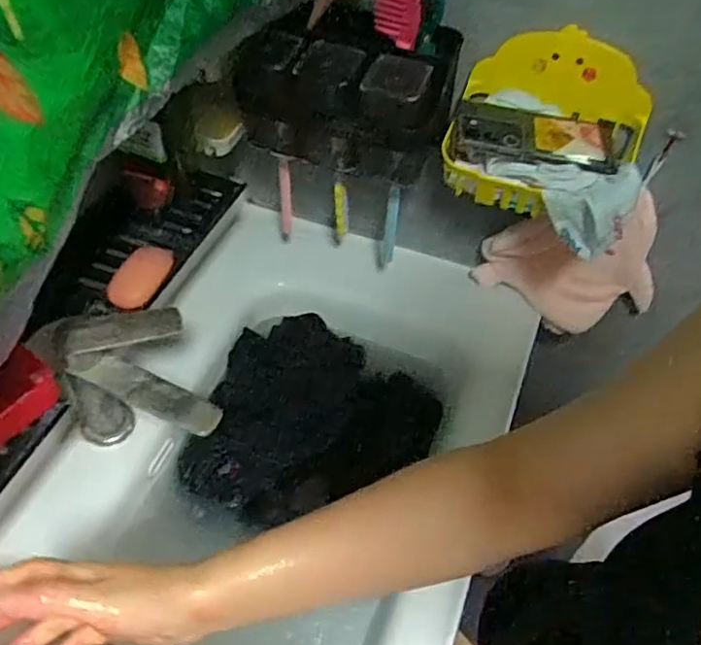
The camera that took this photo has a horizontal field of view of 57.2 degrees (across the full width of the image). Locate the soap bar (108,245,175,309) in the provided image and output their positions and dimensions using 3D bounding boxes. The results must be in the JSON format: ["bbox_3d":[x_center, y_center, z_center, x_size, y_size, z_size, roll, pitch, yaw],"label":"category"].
[{"bbox_3d":[-0.218,-0.054,0.683,0.043,0.020,0.091,18,52,12],"label":"soap bar"}]

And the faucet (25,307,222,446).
[{"bbox_3d":[-0.214,0.076,0.678,0.191,0.171,0.074,17,51,11],"label":"faucet"}]

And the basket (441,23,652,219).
[{"bbox_3d":[0.201,-0.198,0.661,0.193,0.146,0.118,15,51,10],"label":"basket"}]

